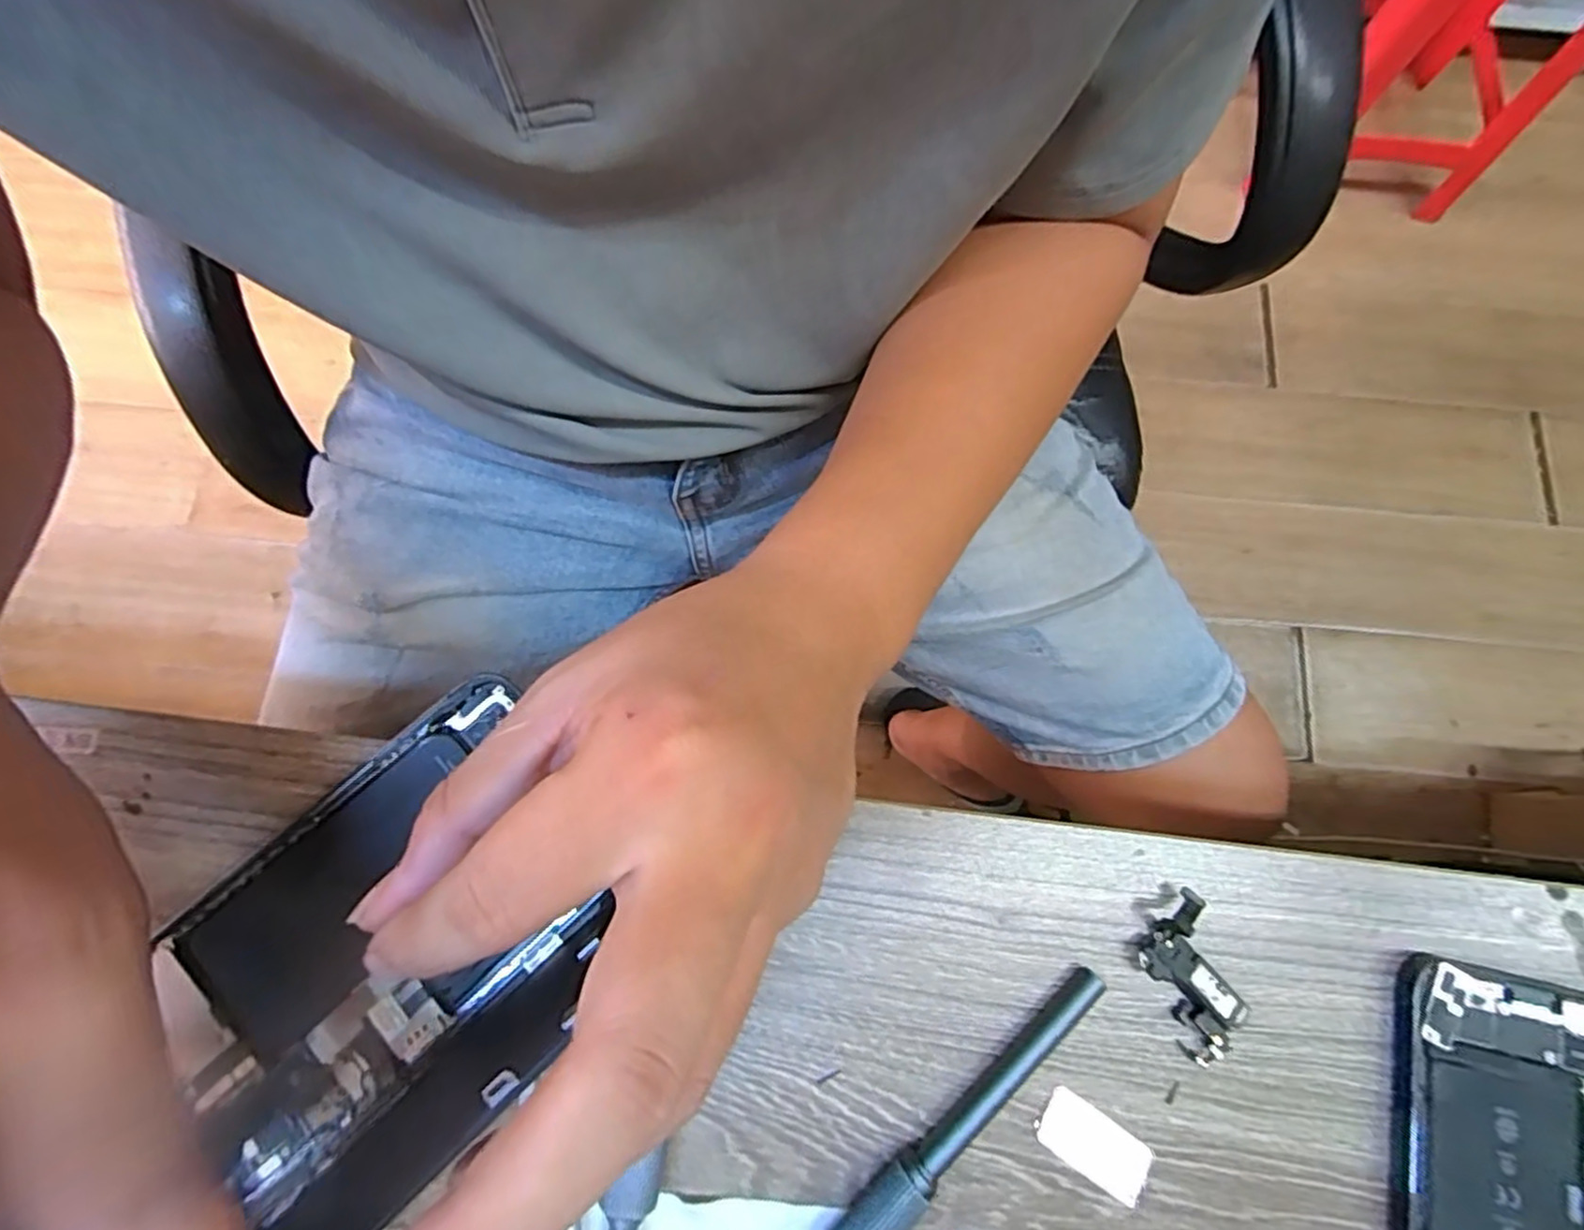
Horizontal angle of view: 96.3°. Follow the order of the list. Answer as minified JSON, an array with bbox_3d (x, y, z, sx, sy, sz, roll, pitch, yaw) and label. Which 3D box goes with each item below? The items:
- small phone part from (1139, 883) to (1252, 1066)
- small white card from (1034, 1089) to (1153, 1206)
[{"bbox_3d":[0.117,0.107,0.206,0.022,0.009,0.045,-21,82,5],"label":"small phone part"},{"bbox_3d":[0.086,0.150,0.200,0.031,0.004,0.016,32,75,8],"label":"small white card"}]

